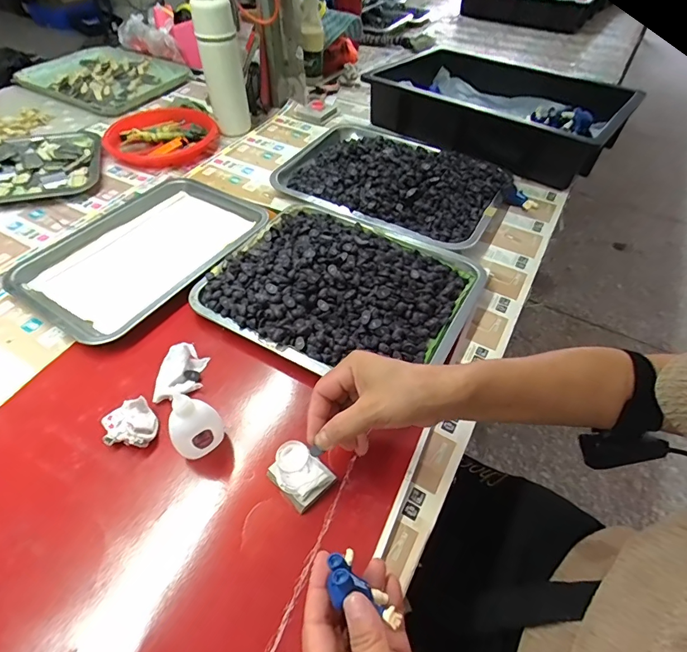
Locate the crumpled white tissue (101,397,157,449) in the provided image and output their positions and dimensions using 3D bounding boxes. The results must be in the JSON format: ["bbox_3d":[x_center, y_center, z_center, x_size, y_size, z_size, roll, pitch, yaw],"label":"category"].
[{"bbox_3d":[-0.209,0.100,0.413,0.046,0.027,0.044,-24,54,-19],"label":"crumpled white tissue"}]

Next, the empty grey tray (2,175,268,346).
[{"bbox_3d":[-0.285,-0.118,0.599,0.248,0.017,0.317,26,54,19],"label":"empty grey tray"}]

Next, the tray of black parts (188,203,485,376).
[{"bbox_3d":[-0.002,-0.058,0.534,0.305,0.044,0.253,24,54,18],"label":"tray of black parts"}]

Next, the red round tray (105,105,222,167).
[{"bbox_3d":[-0.348,-0.372,0.818,0.195,0.029,0.195,0,50,0],"label":"red round tray"}]

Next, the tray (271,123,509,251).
[{"bbox_3d":[0.080,-0.258,0.707,0.366,0.059,0.262,27,55,20],"label":"tray"}]

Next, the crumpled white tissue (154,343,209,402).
[{"bbox_3d":[-0.177,0.049,0.456,0.047,0.021,0.059,-4,50,-4],"label":"crumpled white tissue"}]

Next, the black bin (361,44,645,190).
[{"bbox_3d":[0.287,-0.428,0.816,0.434,0.111,0.292,33,57,24],"label":"black bin"}]

